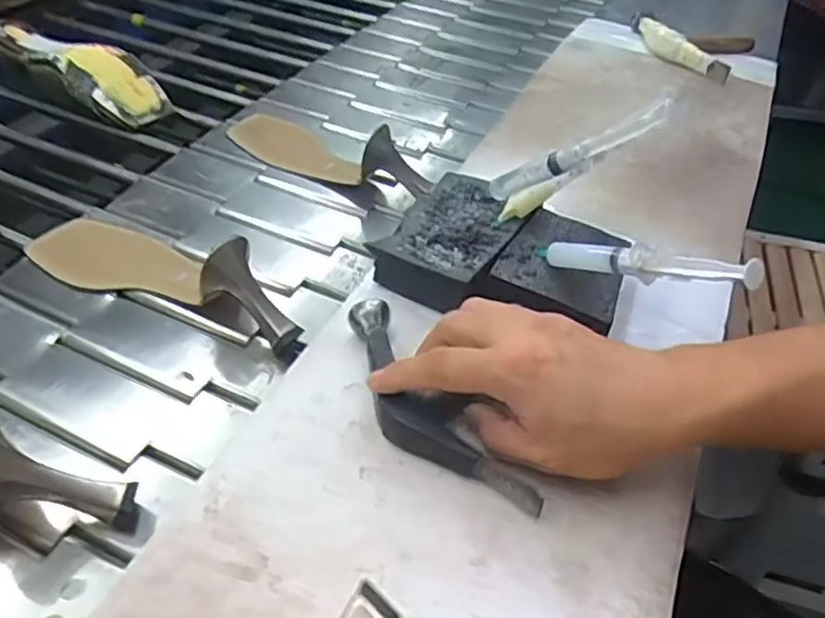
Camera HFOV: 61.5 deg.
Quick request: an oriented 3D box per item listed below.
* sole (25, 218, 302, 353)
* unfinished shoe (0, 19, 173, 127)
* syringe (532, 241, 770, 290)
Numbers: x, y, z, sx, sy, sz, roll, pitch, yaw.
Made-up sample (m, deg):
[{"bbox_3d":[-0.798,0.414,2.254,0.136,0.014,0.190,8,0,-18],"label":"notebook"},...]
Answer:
[{"bbox_3d":[-0.198,-0.042,0.561,0.261,0.060,0.075,18,44,15],"label":"sole"},{"bbox_3d":[-0.379,-0.268,0.788,0.223,0.071,0.093,27,47,25],"label":"unfinished shoe"},{"bbox_3d":[0.131,-0.028,0.422,0.012,0.022,0.168,-22,18,-26],"label":"syringe"}]

